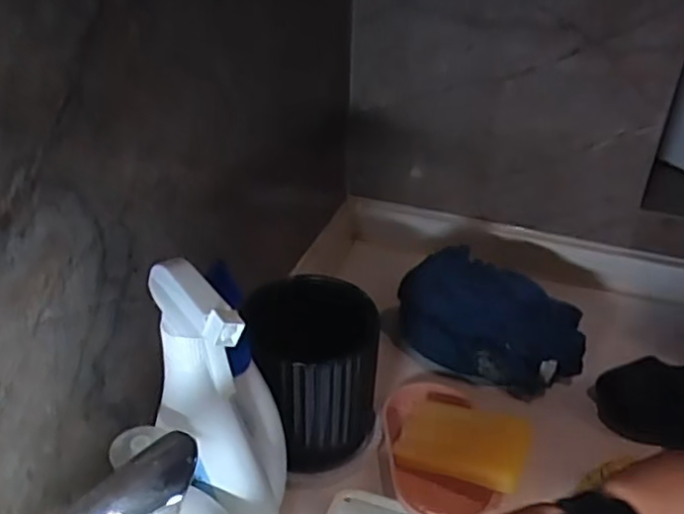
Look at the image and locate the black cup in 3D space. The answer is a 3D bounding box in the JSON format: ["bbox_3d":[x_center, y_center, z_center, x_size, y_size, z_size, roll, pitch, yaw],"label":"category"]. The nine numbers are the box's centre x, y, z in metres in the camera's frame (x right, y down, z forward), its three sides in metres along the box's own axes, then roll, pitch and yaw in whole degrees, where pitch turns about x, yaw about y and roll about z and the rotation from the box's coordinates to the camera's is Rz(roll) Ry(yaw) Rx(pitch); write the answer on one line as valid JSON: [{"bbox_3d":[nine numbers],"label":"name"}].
[{"bbox_3d":[-0.024,0.098,0.568,0.107,0.148,0.112,2,34,-1],"label":"black cup"}]

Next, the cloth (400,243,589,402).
[{"bbox_3d":[0.151,0.068,0.687,0.185,0.117,0.044,27,-6,13],"label":"cloth"}]

